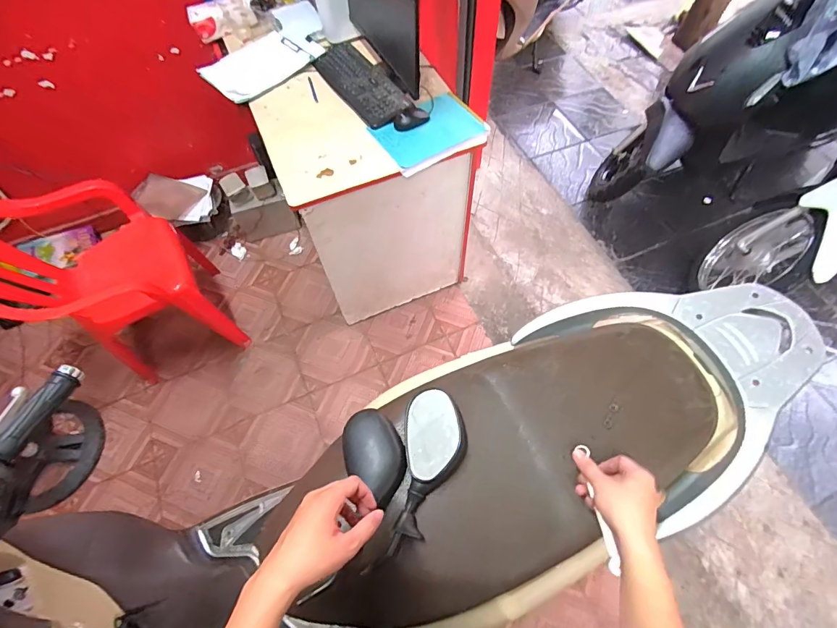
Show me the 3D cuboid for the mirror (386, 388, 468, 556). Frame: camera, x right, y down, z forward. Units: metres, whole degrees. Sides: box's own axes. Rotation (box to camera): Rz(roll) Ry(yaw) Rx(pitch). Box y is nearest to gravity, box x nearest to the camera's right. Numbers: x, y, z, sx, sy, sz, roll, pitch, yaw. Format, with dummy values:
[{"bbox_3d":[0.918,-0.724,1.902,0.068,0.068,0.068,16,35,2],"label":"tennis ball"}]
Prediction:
[{"bbox_3d":[0.019,0.229,0.621,0.094,0.049,0.229,6,63,5],"label":"mirror"}]

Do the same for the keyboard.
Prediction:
[{"bbox_3d":[-0.181,-0.701,1.253,0.152,0.033,0.410,-30,65,-13],"label":"keyboard"}]

